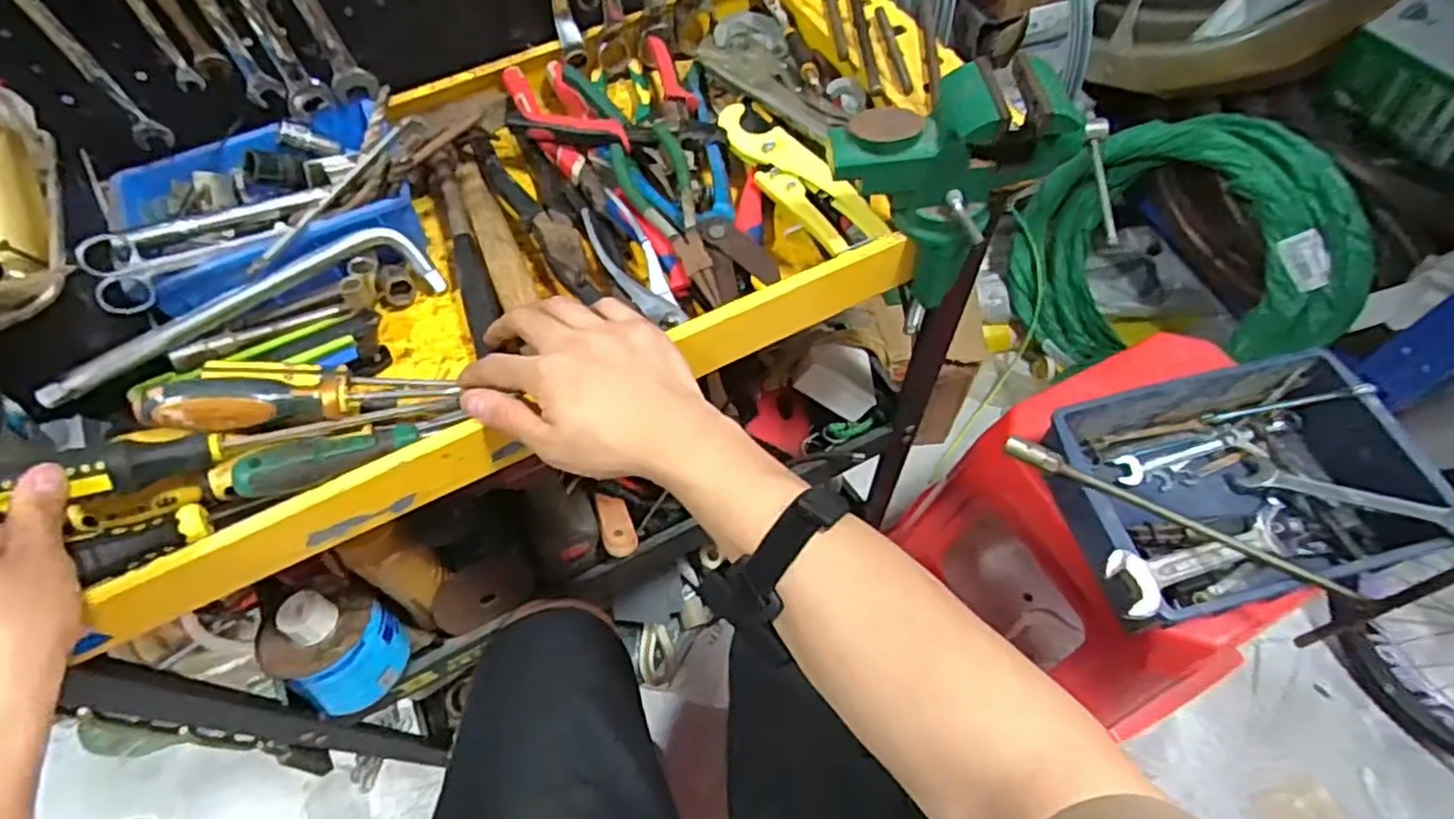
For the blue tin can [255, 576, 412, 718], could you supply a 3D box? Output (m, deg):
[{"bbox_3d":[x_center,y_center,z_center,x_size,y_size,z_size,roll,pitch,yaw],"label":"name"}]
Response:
[{"bbox_3d":[-0.352,0.211,0.649,0.097,0.097,0.102,24,64,15],"label":"blue tin can"}]

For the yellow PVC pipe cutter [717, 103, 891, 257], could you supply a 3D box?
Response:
[{"bbox_3d":[0.049,-0.182,0.554,0.046,0.013,0.175,-29,63,-13],"label":"yellow PVC pipe cutter"}]

